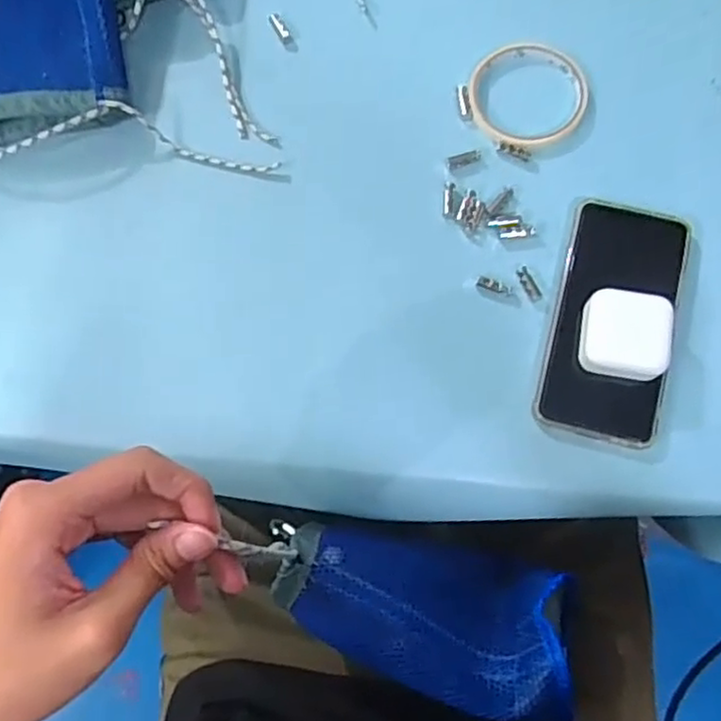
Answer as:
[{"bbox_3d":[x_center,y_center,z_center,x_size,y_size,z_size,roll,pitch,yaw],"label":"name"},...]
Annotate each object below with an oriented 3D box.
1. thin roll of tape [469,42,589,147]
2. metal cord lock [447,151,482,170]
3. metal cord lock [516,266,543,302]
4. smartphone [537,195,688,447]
[{"bbox_3d":[0.124,-0.198,0.515,0.085,0.008,0.085,0,75,2],"label":"thin roll of tape"},{"bbox_3d":[0.076,-0.147,0.505,0.026,0.004,0.010,-22,75,-4],"label":"metal cord lock"},{"bbox_3d":[0.117,-0.053,0.479,0.010,0.004,0.025,-24,75,-4],"label":"metal cord lock"},{"bbox_3d":[0.170,-0.029,0.464,0.079,0.010,0.167,15,76,6],"label":"smartphone"}]

